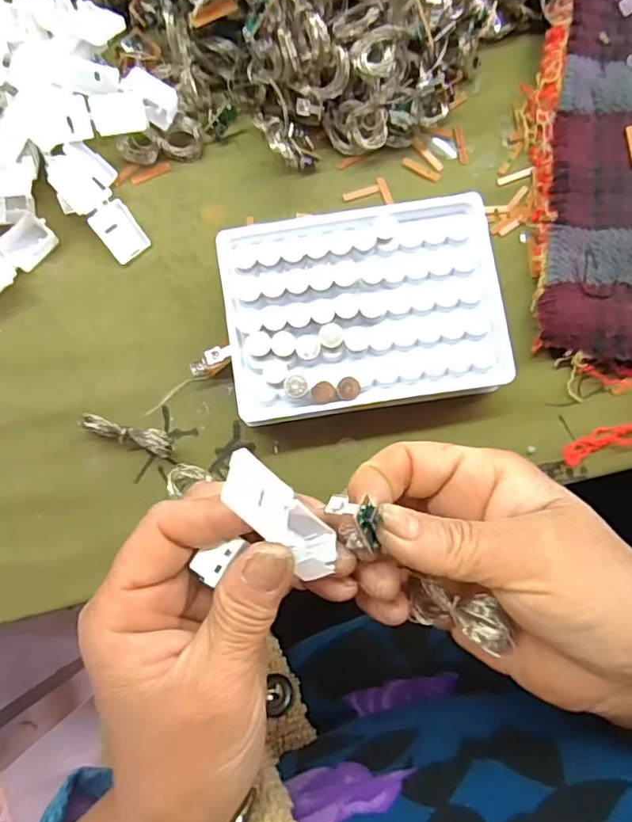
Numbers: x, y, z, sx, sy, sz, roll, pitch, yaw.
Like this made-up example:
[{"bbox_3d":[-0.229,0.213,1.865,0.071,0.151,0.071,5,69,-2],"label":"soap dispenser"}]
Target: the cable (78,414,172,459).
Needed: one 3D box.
[{"bbox_3d":[-0.091,0.011,0.283,0.045,0.014,0.011,18,87,3],"label":"cable"}]

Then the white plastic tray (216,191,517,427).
[{"bbox_3d":[0.023,-0.048,0.285,0.128,0.037,0.094,-9,86,1],"label":"white plastic tray"}]

